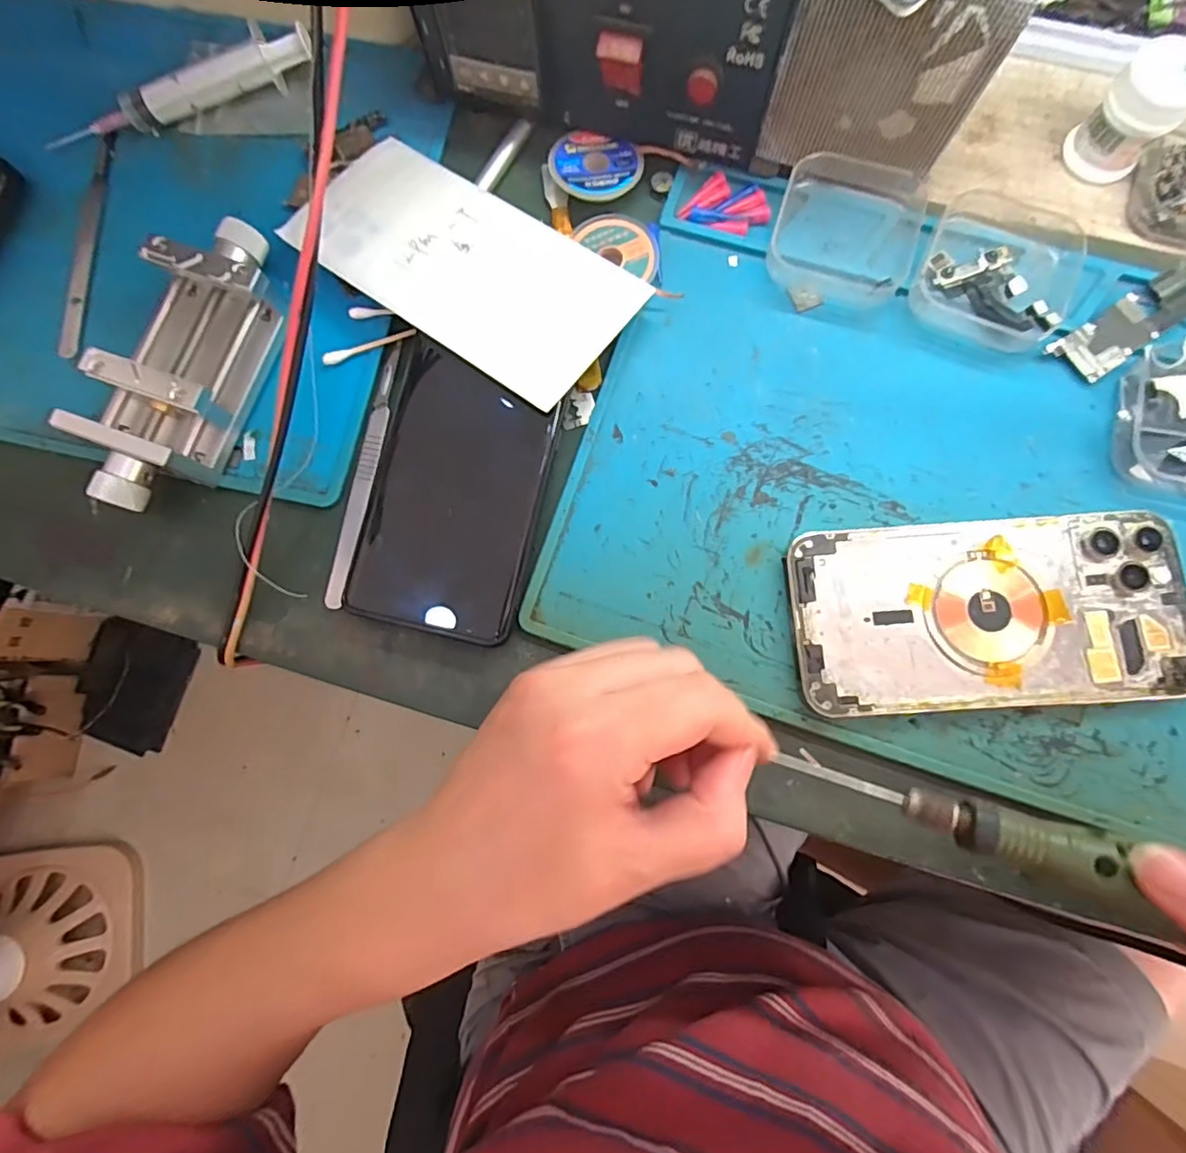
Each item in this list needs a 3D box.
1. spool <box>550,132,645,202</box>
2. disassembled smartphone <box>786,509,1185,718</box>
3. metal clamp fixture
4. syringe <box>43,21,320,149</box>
[{"bbox_3d":[0.001,-0.200,0.281,0.045,0.010,0.038,24,84,6],"label":"spool"},{"bbox_3d":[0.165,0.015,0.243,0.156,0.010,0.077,-4,82,2],"label":"disassembled smartphone"},{"bbox_3d":[-0.184,-0.096,0.260,0.053,0.033,0.134,19,83,5],"label":"metal clamp fixture"},{"bbox_3d":[-0.209,-0.250,0.294,0.135,0.015,0.022,-18,81,0],"label":"syringe"}]

